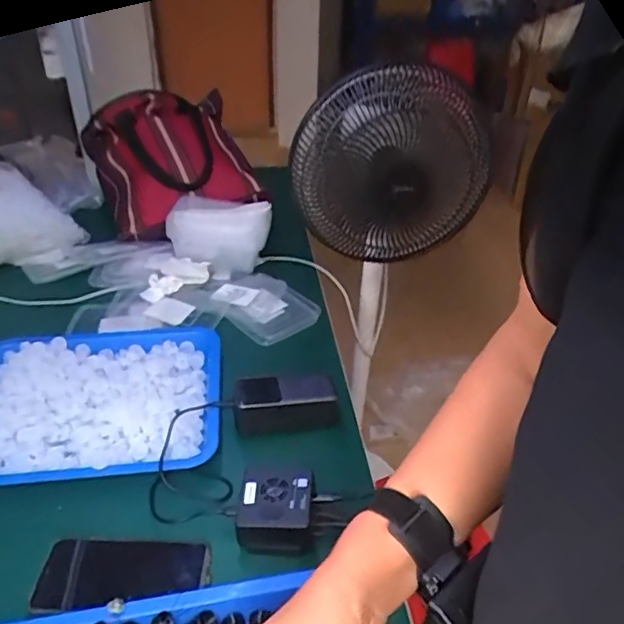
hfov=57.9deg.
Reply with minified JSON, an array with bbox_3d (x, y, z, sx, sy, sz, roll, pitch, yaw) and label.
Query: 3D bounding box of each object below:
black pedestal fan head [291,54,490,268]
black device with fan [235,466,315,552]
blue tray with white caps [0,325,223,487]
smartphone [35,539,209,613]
[{"bbox_3d":[0.115,-0.215,0.825,0.271,0.251,0.123,-17,40,-24],"label":"black pedestal fan head"},{"bbox_3d":[-0.040,0.210,0.599,0.076,0.050,0.078,2,36,0],"label":"black device with fan"},{"bbox_3d":[-0.273,0.104,0.723,0.306,0.034,0.243,-4,36,-8],"label":"blue tray with white caps"},{"bbox_3d":[-0.186,0.257,0.561,0.161,0.010,0.067,-1,36,-4],"label":"smartphone"}]

